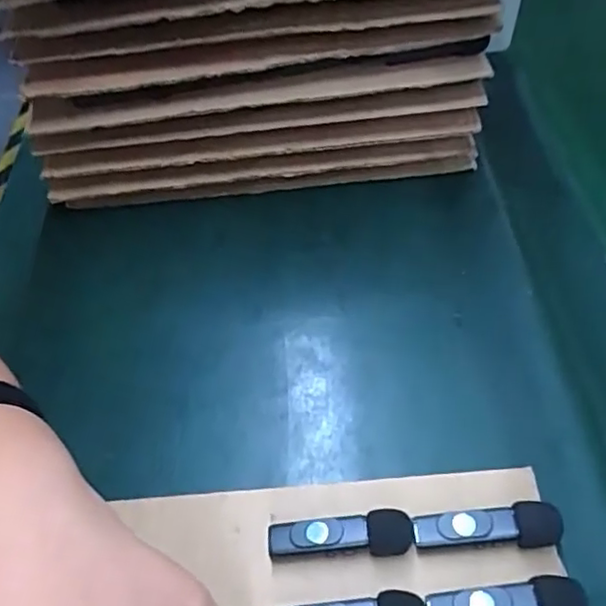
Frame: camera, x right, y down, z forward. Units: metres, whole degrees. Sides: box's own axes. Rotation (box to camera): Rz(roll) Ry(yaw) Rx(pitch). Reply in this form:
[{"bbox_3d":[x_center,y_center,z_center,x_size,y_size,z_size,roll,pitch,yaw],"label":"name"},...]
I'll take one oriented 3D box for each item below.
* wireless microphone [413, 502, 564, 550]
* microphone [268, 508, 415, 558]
[{"bbox_3d":[0.082,0.101,0.276,0.063,0.013,0.017,-3,53,-1],"label":"wireless microphone"},{"bbox_3d":[0.017,0.107,0.282,0.064,0.017,0.018,1,53,2],"label":"microphone"}]

